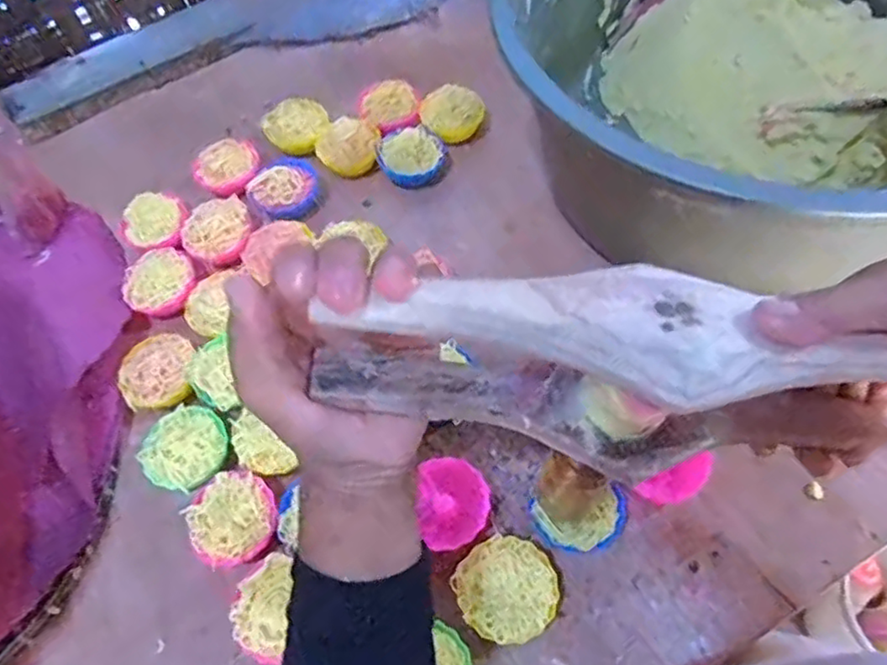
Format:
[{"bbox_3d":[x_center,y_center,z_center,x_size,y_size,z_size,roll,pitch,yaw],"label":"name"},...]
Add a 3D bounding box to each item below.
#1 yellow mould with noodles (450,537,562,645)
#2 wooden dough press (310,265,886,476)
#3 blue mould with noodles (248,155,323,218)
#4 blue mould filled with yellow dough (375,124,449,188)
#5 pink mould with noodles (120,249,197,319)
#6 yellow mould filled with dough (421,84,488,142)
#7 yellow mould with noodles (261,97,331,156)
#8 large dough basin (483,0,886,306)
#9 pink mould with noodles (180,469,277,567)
[{"bbox_3d":[0.041,0.163,0.411,0.061,0.039,0.059,-3,60,6],"label":"yellow mould with noodles"},{"bbox_3d":[0.083,0.012,0.271,0.269,0.080,0.063,2,61,1],"label":"wooden dough press"},{"bbox_3d":[-0.143,-0.127,0.600,0.062,0.041,0.055,-43,64,-16],"label":"blue mould with noodles"},{"bbox_3d":[-0.029,-0.162,0.611,0.065,0.038,0.064,-8,60,3],"label":"blue mould filled with yellow dough"},{"bbox_3d":[-0.243,-0.042,0.561,0.059,0.019,0.060,9,62,13],"label":"pink mould with noodles"},{"bbox_3d":[0.010,-0.211,0.636,0.061,0.036,0.058,-3,60,6],"label":"yellow mould filled with dough"},{"bbox_3d":[-0.142,-0.197,0.640,0.060,0.038,0.060,-3,60,6],"label":"yellow mould with noodles"},{"bbox_3d":[0.251,-0.203,0.532,0.405,0.192,0.376,-3,60,6],"label":"large dough basin"},{"bbox_3d":[-0.145,0.130,0.453,0.058,0.032,0.061,-3,60,6],"label":"pink mould with noodles"}]

